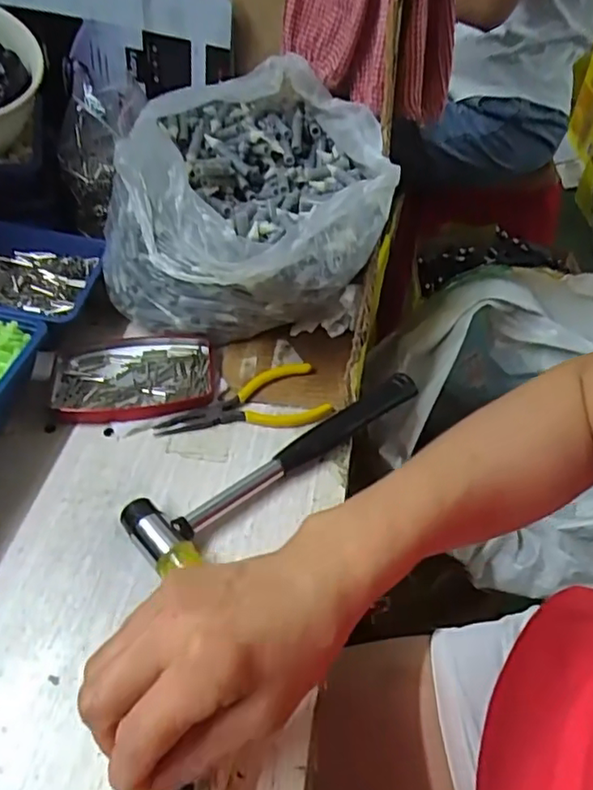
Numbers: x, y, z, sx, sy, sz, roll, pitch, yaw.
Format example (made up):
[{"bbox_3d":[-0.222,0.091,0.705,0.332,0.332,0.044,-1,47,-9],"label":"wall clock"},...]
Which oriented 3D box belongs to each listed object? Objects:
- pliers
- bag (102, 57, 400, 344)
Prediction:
[{"bbox_3d":[-0.040,0.003,0.455,0.125,0.018,0.055,-3,43,-5],"label":"pliers"},{"bbox_3d":[-0.050,-0.162,0.503,0.220,0.141,0.235,-9,44,-11],"label":"bag"}]

